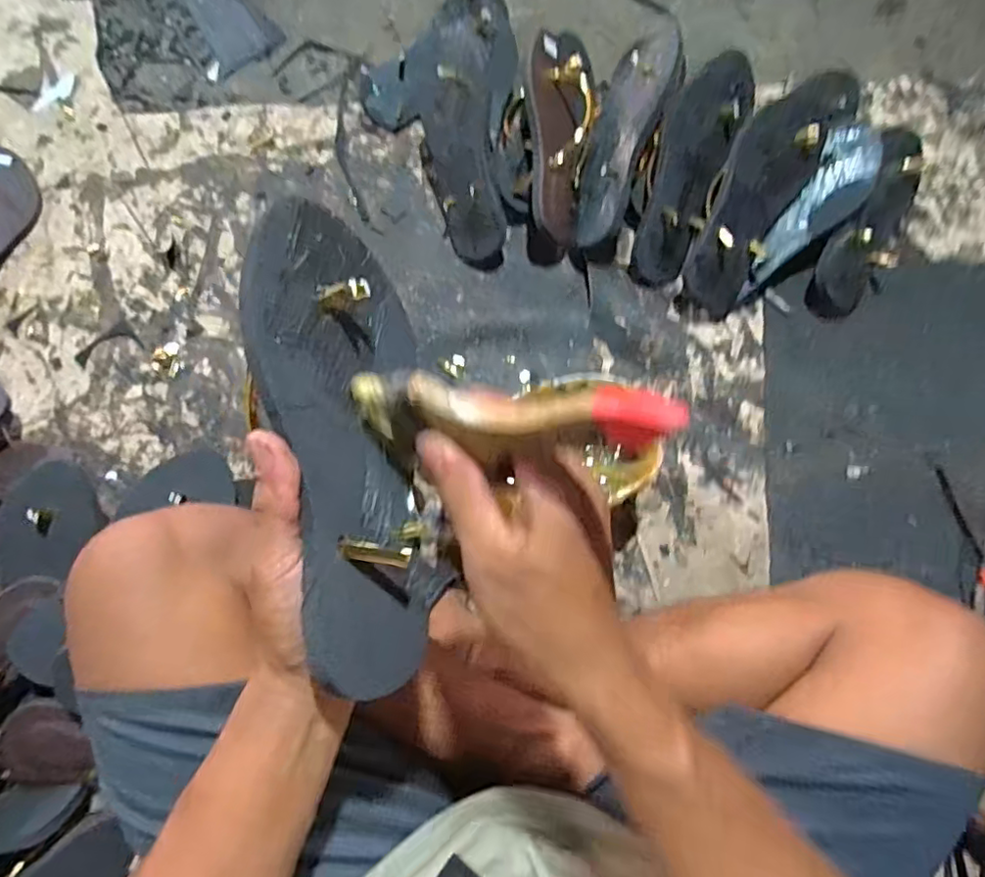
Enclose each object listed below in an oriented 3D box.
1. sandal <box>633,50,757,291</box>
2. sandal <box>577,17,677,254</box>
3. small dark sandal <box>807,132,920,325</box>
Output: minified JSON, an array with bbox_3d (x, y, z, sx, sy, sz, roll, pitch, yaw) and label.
[{"bbox_3d":[0.214,-0.295,0.653,0.078,0.040,0.257,20,102,6],"label":"sandal"},{"bbox_3d":[0.144,-0.338,0.663,0.067,0.060,0.255,17,93,5],"label":"sandal"},{"bbox_3d":[0.431,-0.246,0.674,0.076,0.054,0.261,31,77,8],"label":"small dark sandal"}]

